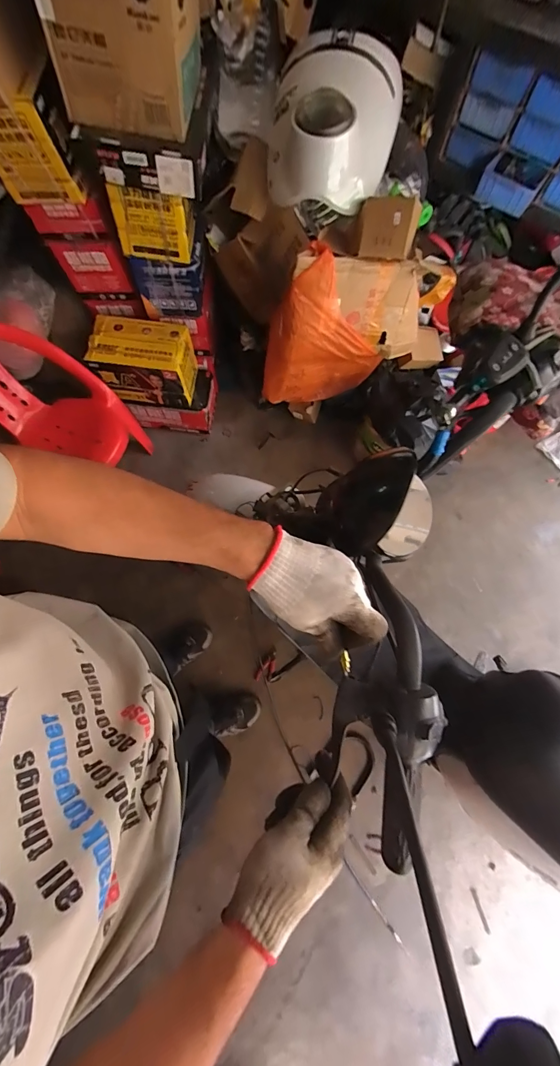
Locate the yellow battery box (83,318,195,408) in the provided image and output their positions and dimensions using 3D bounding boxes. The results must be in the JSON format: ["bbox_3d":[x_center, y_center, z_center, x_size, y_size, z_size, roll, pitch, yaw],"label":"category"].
[{"bbox_3d":[-0.482,-0.616,1.343,0.317,0.226,0.196,7,73,0],"label":"yellow battery box"}]

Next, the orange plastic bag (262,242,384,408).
[{"bbox_3d":[0.154,-0.643,1.248,0.417,0.538,0.121,2,73,-1],"label":"orange plastic bag"}]

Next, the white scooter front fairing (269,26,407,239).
[{"bbox_3d":[0.133,-1.054,0.953,0.322,0.200,0.365,11,73,2],"label":"white scooter front fairing"}]

